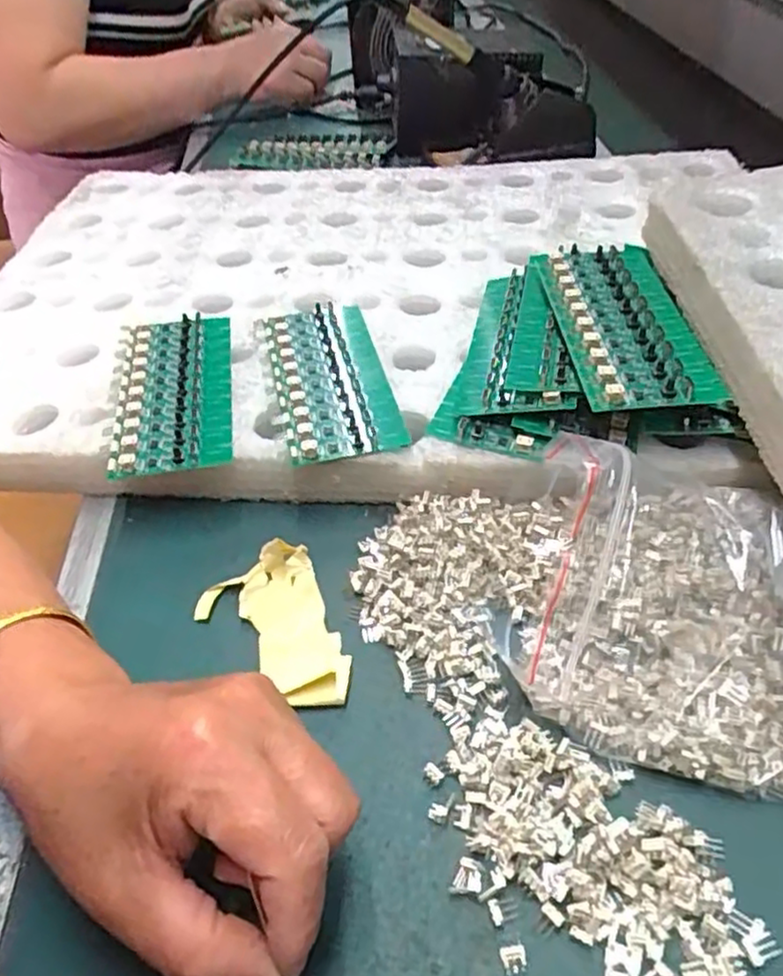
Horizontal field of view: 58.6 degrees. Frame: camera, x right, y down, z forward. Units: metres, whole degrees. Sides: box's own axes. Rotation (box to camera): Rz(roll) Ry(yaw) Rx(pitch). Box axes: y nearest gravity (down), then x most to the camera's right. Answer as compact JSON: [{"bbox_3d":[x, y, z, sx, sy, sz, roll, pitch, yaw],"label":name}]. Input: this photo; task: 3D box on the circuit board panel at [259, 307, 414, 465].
[{"bbox_3d":[-0.036,-0.065,0.398,0.060,0.009,0.134,-12,45,-7],"label":"circuit board panel"}]

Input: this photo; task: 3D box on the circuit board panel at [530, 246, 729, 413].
[{"bbox_3d":[0.121,-0.092,0.369,0.066,0.013,0.152,-4,45,1],"label":"circuit board panel"}]

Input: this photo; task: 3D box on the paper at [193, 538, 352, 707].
[{"bbox_3d":[-0.054,0.063,0.312,0.054,0.023,0.080,-20,47,-14],"label":"paper"}]

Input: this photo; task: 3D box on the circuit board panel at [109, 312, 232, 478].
[{"bbox_3d":[-0.125,-0.060,0.400,0.063,0.007,0.136,-10,45,-5],"label":"circuit board panel"}]

